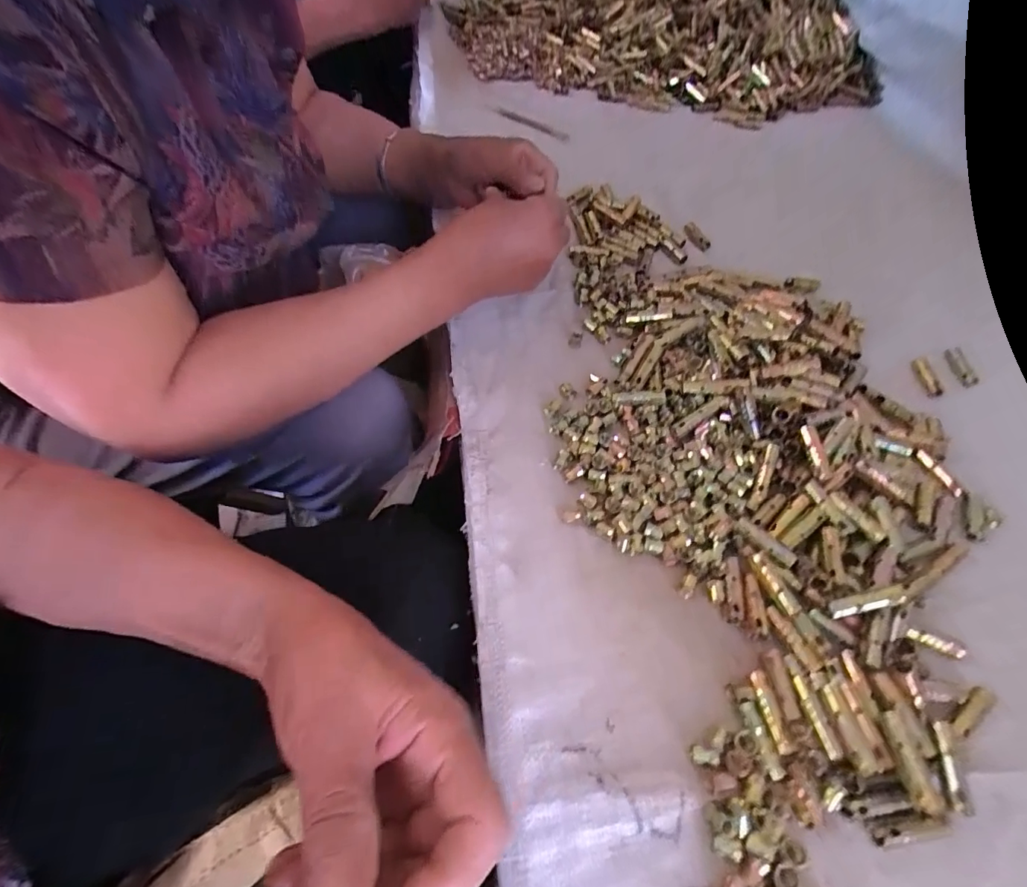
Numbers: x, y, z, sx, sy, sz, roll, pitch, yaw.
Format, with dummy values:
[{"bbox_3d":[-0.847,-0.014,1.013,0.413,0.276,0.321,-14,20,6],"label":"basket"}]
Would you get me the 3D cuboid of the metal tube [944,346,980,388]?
[{"bbox_3d":[0.415,-0.072,0.443,0.016,0.009,0.049,11,56,5],"label":"metal tube"}]

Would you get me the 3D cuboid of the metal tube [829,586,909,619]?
[{"bbox_3d":[0.216,0.097,0.292,0.042,0.007,0.010,-22,55,16],"label":"metal tube"}]

